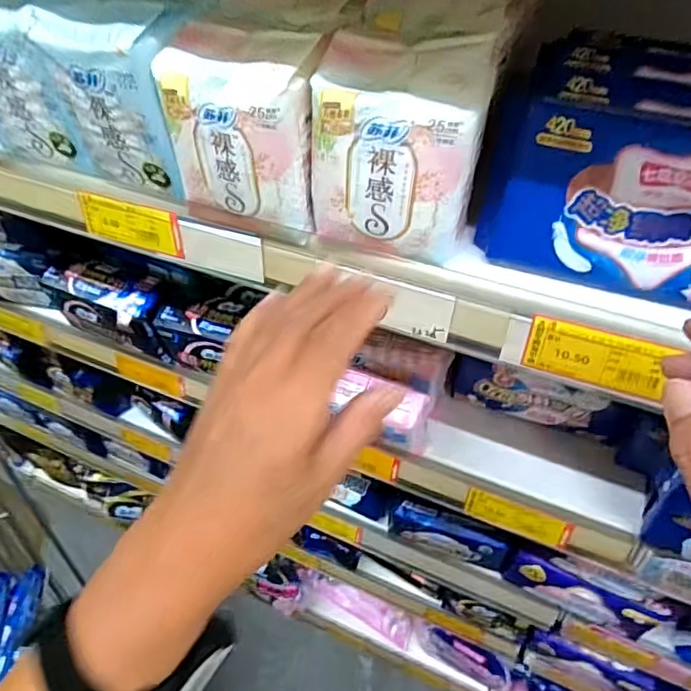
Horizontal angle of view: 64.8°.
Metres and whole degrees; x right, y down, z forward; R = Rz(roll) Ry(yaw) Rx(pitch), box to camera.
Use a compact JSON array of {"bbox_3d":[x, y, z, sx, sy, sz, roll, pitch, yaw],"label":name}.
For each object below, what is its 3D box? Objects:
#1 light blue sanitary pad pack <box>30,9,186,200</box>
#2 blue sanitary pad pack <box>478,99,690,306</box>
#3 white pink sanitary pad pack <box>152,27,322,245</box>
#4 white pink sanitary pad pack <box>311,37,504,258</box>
[{"bbox_3d":[-0.152,-0.163,0.371,0.096,0.112,0.042,23,56,19],"label":"light blue sanitary pad pack"},{"bbox_3d":[0.181,-0.084,0.310,0.179,0.089,0.066,17,55,16],"label":"blue sanitary pad pack"},{"bbox_3d":[-0.062,-0.137,0.358,0.096,0.112,0.061,13,53,12],"label":"white pink sanitary pad pack"},{"bbox_3d":[0.032,-0.122,0.335,0.102,0.108,0.072,10,53,10],"label":"white pink sanitary pad pack"}]

